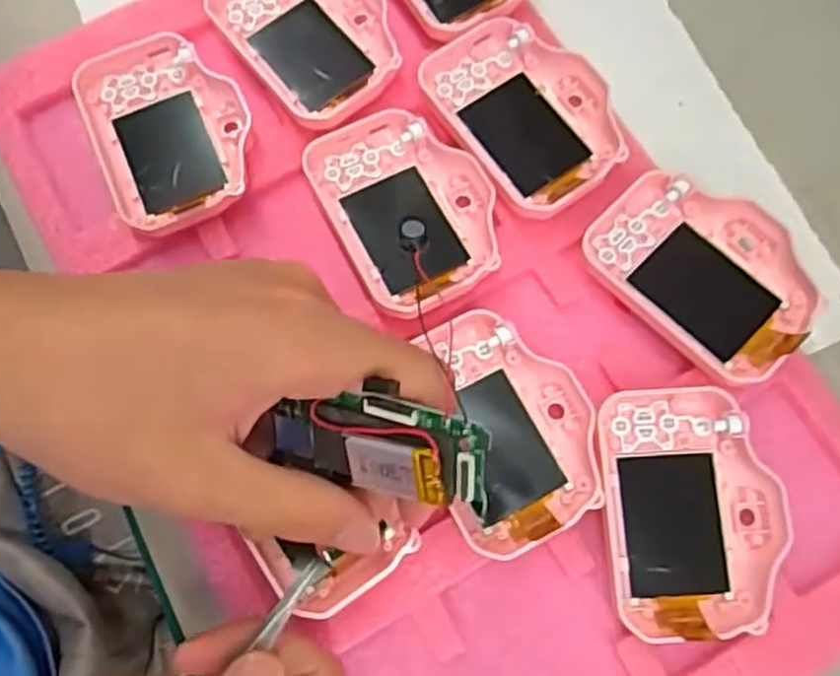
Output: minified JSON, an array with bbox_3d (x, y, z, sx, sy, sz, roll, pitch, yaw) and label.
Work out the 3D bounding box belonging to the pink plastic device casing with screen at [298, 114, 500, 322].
[{"bbox_3d":[-0.005,-0.052,0.295,0.058,0.012,0.082,-28,75,-7],"label":"pink plastic device casing with screen"}]

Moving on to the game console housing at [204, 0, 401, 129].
[{"bbox_3d":[-0.045,-0.131,0.316,0.058,0.014,0.083,-39,77,-10],"label":"game console housing"}]

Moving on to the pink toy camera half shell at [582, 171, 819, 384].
[{"bbox_3d":[0.109,-0.026,0.286,0.083,0.018,0.059,43,79,12],"label":"pink toy camera half shell"}]

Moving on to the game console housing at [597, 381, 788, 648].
[{"bbox_3d":[0.095,0.060,0.261,0.059,0.019,0.082,-5,74,-1],"label":"game console housing"}]

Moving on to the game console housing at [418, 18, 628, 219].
[{"bbox_3d":[0.044,-0.092,0.306,0.061,0.017,0.084,-32,76,-8],"label":"game console housing"}]

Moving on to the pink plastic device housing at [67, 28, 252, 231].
[{"bbox_3d":[-0.102,-0.084,0.304,0.061,0.013,0.083,-24,75,-6],"label":"pink plastic device housing"}]

